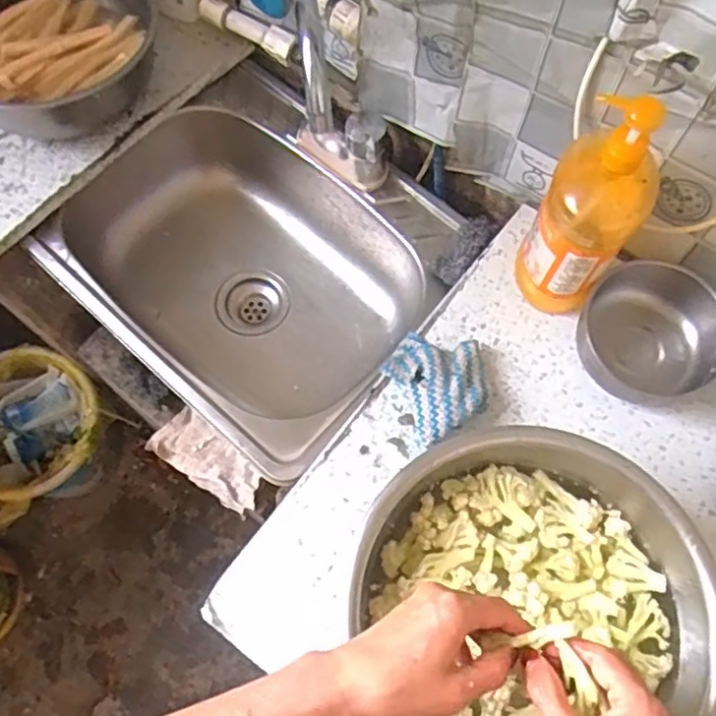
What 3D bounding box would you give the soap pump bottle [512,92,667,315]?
[{"bbox_3d":[0.226,-0.138,0.656,0.093,0.263,0.077,31,69,11],"label":"soap pump bottle"}]

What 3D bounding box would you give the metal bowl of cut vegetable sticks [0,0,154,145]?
[{"bbox_3d":[-0.394,-0.406,0.849,0.249,0.099,0.230,1,66,-2],"label":"metal bowl of cut vegetable sticks"}]

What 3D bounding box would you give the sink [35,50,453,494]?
[{"bbox_3d":[-0.125,-0.113,0.915,0.476,0.186,0.412,40,71,14],"label":"sink"}]

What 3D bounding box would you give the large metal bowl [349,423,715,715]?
[{"bbox_3d":[0.150,0.223,0.592,0.295,0.117,0.292,1,66,-2],"label":"large metal bowl"}]

